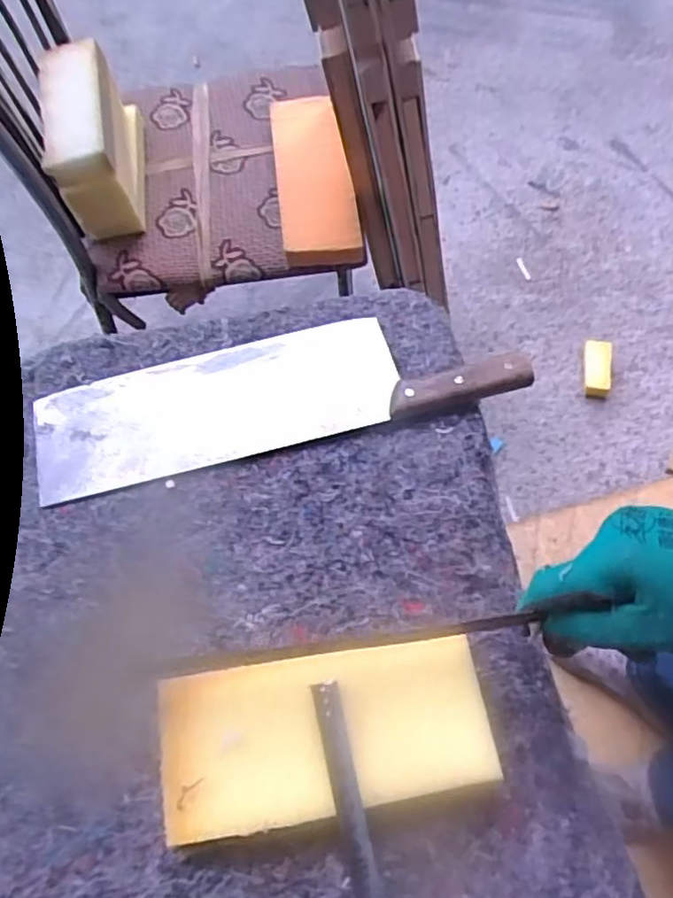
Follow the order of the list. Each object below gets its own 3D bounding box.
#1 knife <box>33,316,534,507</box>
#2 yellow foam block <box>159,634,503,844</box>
[{"bbox_3d":[-0.053,-0.051,0.542,0.386,0.030,0.104,-12,63,-5],"label":"knife"},{"bbox_3d":[-0.005,0.176,0.417,0.195,0.044,0.097,-8,66,-2],"label":"yellow foam block"}]

